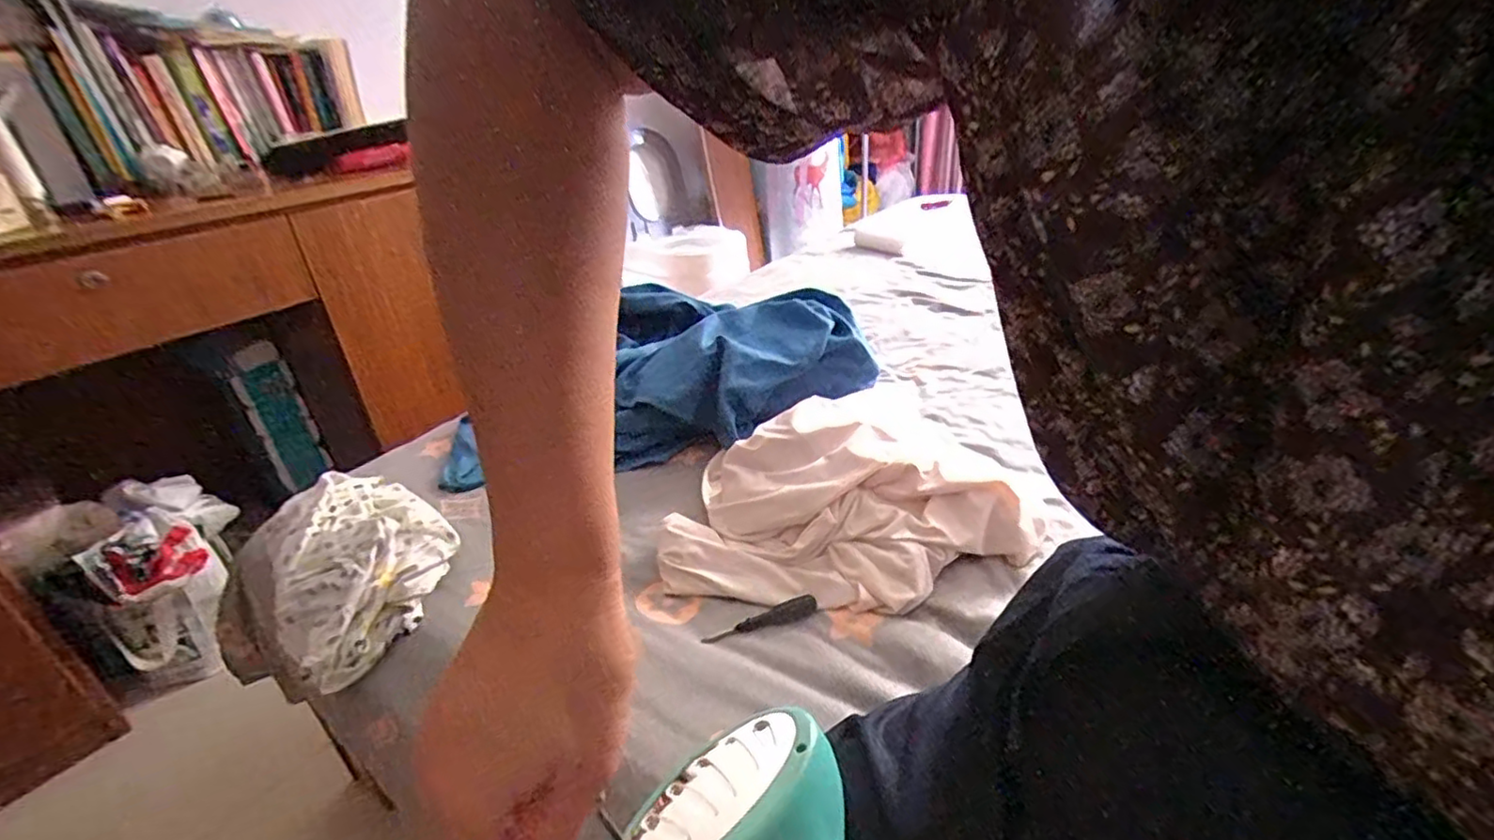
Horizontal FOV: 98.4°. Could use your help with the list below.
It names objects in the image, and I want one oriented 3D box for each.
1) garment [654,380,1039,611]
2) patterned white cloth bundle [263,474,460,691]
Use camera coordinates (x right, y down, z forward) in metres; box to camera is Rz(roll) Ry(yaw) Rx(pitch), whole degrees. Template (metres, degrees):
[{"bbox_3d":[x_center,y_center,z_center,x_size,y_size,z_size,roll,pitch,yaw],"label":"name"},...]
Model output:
[{"bbox_3d":[0.074,0.081,0.621,0.301,0.103,0.229,-18,32,-23],"label":"garment"},{"bbox_3d":[-0.385,0.135,0.634,0.223,0.073,0.163,23,39,40],"label":"patterned white cloth bundle"}]

